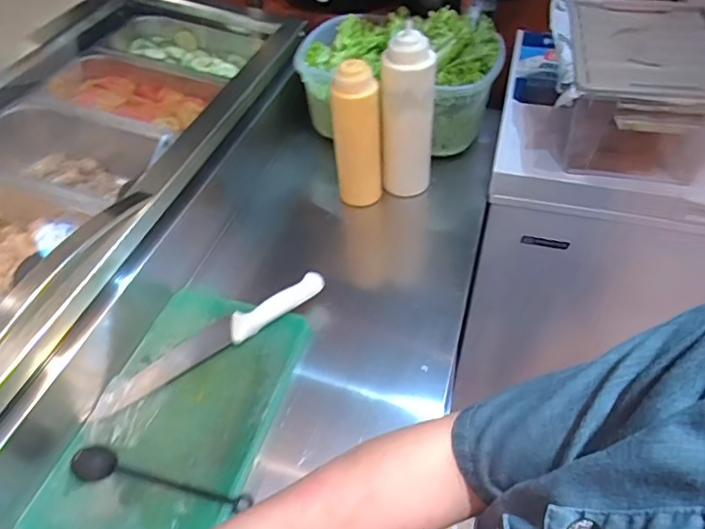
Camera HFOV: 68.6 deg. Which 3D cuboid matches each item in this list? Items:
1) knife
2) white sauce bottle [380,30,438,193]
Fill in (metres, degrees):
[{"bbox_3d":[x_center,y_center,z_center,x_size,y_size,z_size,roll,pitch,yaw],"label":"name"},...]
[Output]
[{"bbox_3d":[-0.171,0.088,0.636,0.300,0.026,0.038,-28,52,-21],"label":"knife"},{"bbox_3d":[0.083,-0.215,0.776,0.074,0.243,0.064,6,48,9],"label":"white sauce bottle"}]

